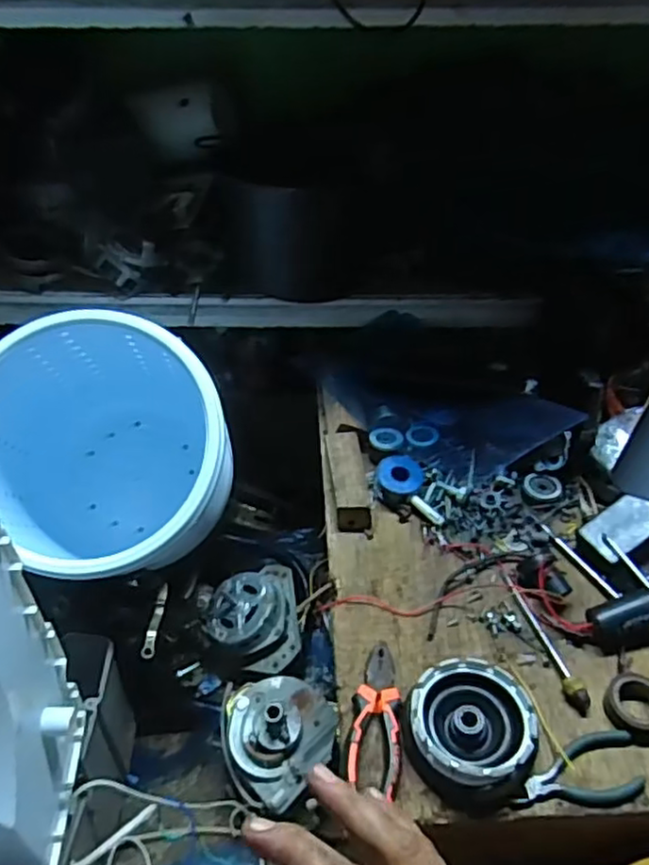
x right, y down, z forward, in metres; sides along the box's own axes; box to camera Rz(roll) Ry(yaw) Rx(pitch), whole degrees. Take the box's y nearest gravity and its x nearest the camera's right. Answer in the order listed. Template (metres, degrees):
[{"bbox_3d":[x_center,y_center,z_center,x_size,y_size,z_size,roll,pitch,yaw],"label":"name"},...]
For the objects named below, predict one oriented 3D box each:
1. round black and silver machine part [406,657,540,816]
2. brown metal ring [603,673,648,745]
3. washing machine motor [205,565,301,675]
[{"bbox_3d":[0.121,0.250,0.554,0.102,0.039,0.105,0,42,0],"label":"round black and silver machine part"},{"bbox_3d":[0.273,0.238,0.574,0.051,0.024,0.059,22,47,23],"label":"brown metal ring"},{"bbox_3d":[-0.105,0.260,0.959,0.129,0.063,0.167,-5,42,-6],"label":"washing machine motor"}]

